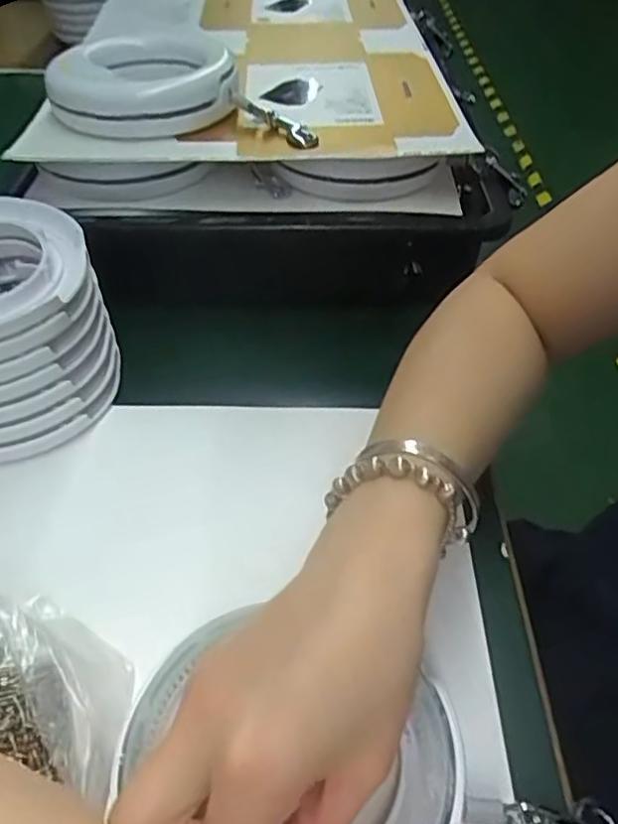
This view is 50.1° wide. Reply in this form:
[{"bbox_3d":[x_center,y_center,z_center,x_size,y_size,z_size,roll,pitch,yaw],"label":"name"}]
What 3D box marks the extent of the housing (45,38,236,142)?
[{"bbox_3d":[-0.118,-0.223,0.450,0.117,0.041,0.106,33,58,30],"label":"housing"}]

